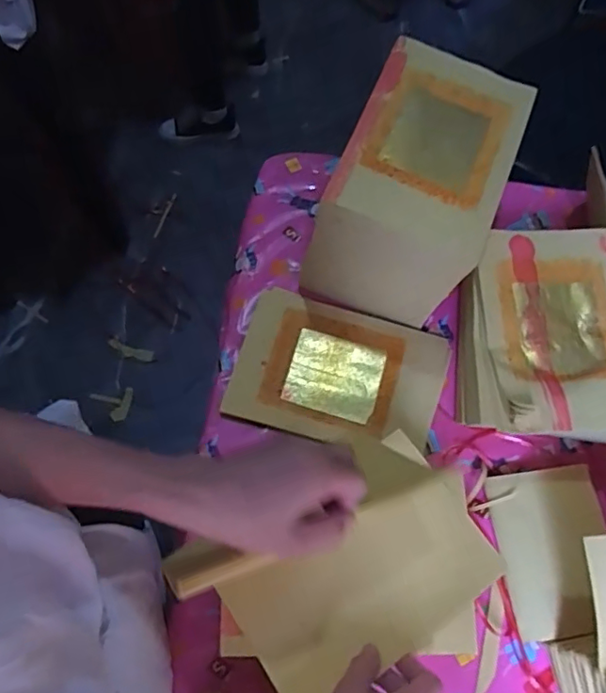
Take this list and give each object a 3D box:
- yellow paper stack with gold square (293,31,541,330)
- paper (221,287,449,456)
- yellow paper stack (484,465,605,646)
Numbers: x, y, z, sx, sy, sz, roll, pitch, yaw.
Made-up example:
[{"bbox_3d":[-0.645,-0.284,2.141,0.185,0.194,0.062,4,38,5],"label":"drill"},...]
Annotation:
[{"bbox_3d":[0.123,-0.169,0.636,0.159,0.172,0.227,22,70,6],"label":"yellow paper stack with gold square"},{"bbox_3d":[0.040,0.034,0.662,0.234,0.013,0.160,16,70,4],"label":"paper"},{"bbox_3d":[0.263,0.210,0.593,0.116,0.019,0.159,-7,70,-4],"label":"yellow paper stack"}]

